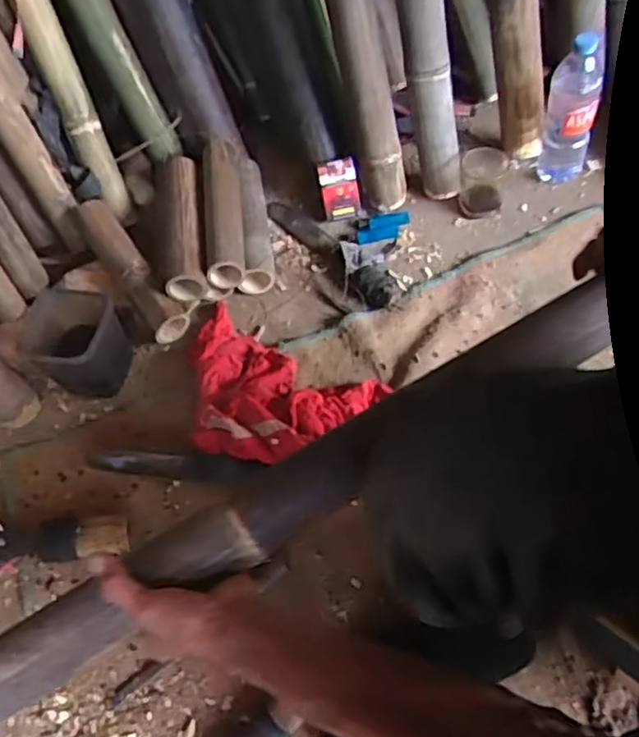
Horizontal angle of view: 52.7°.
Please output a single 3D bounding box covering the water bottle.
[{"bbox_3d":[0.378,-0.388,0.965,0.075,0.236,0.060,14,59,13],"label":"water bottle"}]

